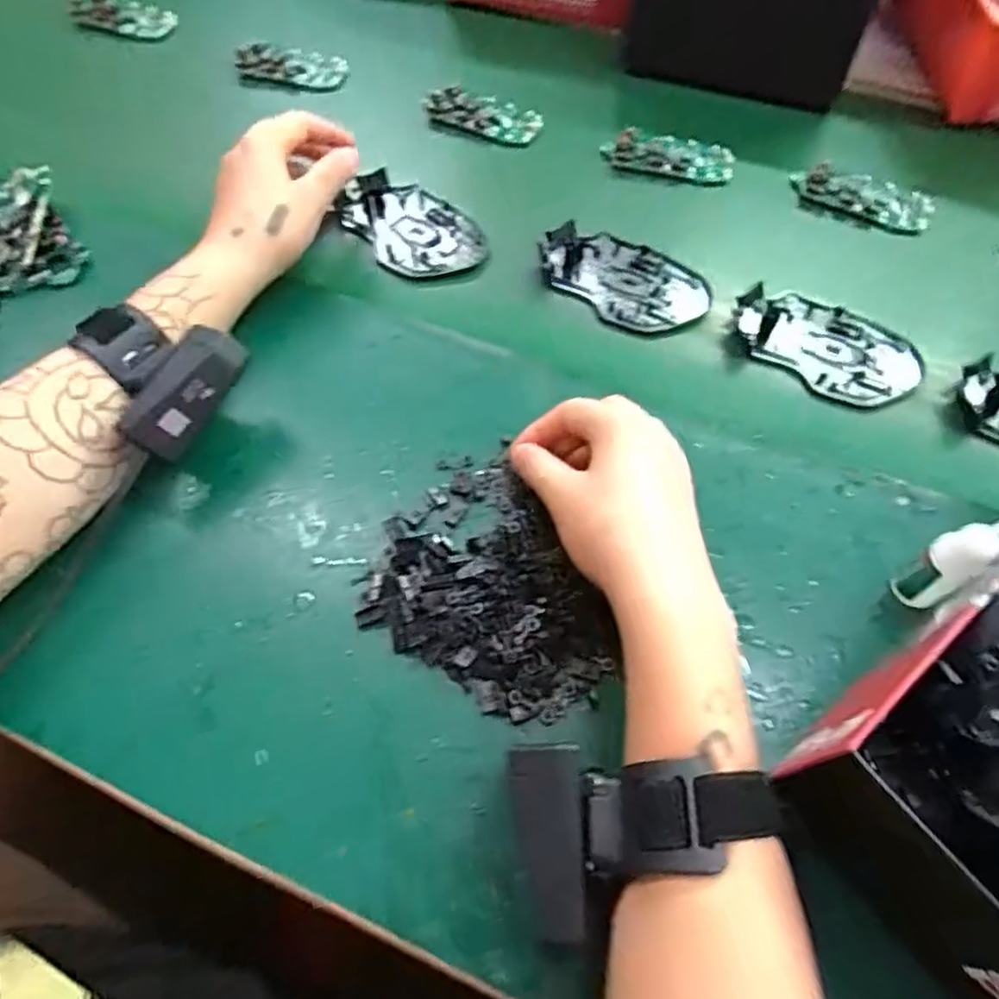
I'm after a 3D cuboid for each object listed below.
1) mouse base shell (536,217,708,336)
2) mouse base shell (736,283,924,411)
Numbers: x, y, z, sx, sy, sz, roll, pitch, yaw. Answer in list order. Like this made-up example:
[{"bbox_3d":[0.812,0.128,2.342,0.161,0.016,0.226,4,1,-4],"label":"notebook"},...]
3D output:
[{"bbox_3d":[0.082,-0.148,0.460,0.113,0.012,0.068,33,65,17],"label":"mouse base shell"},{"bbox_3d":[0.205,-0.096,0.431,0.113,0.010,0.072,21,62,10],"label":"mouse base shell"}]

